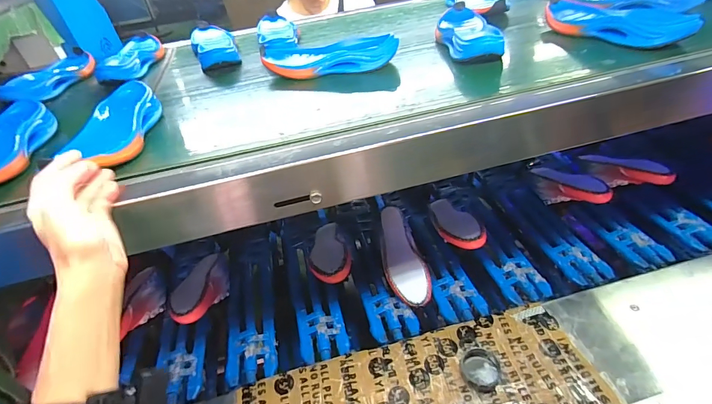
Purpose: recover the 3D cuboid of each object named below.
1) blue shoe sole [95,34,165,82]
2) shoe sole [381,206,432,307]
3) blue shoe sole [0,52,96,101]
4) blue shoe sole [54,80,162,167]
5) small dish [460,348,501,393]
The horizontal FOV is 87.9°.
[{"bbox_3d":[-0.488,-0.315,0.817,0.099,0.045,0.265,-13,39,-7],"label":"blue shoe sole"},{"bbox_3d":[0.096,0.110,0.792,0.082,0.027,0.221,-12,60,-6],"label":"shoe sole"},{"bbox_3d":[-0.640,-0.266,0.775,0.115,0.023,0.251,9,38,-3],"label":"blue shoe sole"},{"bbox_3d":[-0.355,-0.112,0.541,0.092,0.047,0.211,-10,38,-3],"label":"blue shoe sole"},{"bbox_3d":[0.200,0.269,0.594,0.059,0.019,0.062,-5,38,4],"label":"small dish"}]

